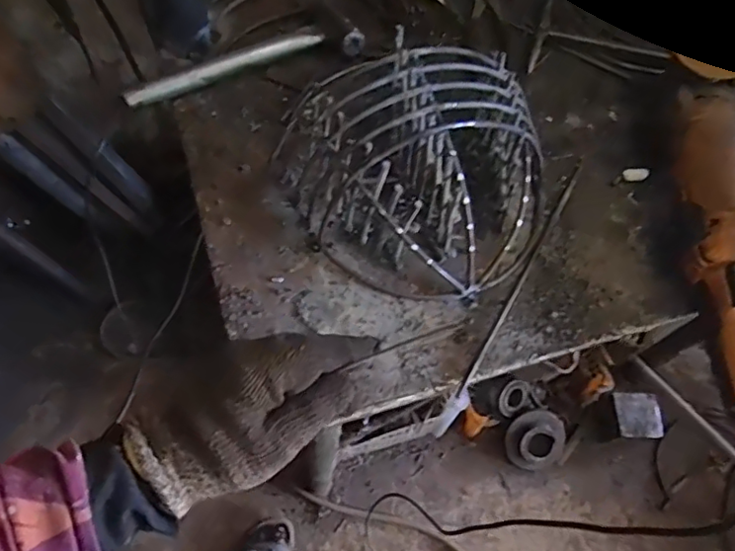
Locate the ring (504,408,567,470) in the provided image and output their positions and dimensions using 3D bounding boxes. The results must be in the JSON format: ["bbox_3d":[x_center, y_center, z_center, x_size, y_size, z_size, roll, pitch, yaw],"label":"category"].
[{"bbox_3d":[0.383,0.373,1.278,0.133,0.035,0.133,0,93,-5],"label":"ring"}]

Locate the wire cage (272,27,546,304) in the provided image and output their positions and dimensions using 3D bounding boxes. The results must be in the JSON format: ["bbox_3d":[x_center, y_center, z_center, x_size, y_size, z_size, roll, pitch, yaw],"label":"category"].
[{"bbox_3d":[0.057,-0.086,0.484,0.225,0.113,0.195,-27,68,-14],"label":"wire cage"}]

